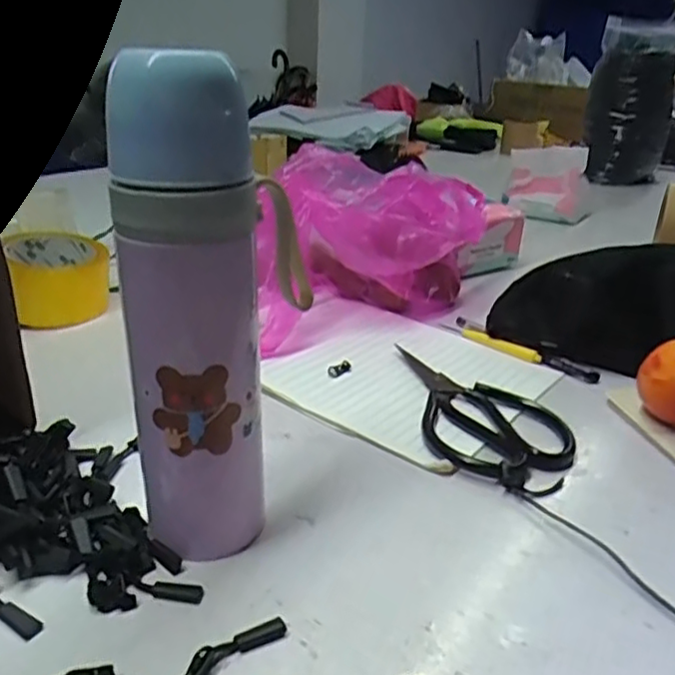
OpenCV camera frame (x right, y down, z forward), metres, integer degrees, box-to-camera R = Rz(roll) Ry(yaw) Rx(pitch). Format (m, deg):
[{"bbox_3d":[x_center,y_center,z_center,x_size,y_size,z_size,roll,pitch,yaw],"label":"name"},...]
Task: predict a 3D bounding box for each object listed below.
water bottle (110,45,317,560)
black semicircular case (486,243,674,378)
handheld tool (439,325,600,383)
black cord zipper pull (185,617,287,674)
[{"bbox_3d":[-0.061,-0.011,0.330,0.063,0.241,0.097,8,26,11],"label":"water bottle"},{"bbox_3d":[0.282,-0.015,0.537,0.282,0.117,0.040,17,-5,15],"label":"black semicircular case"},{"bbox_3d":[0.154,0.009,0.567,0.143,0.010,0.013,22,32,35],"label":"handheld tool"},{"bbox_3d":[-0.048,0.140,0.290,0.053,0.006,0.013,-19,33,-37],"label":"black cord zipper pull"}]

